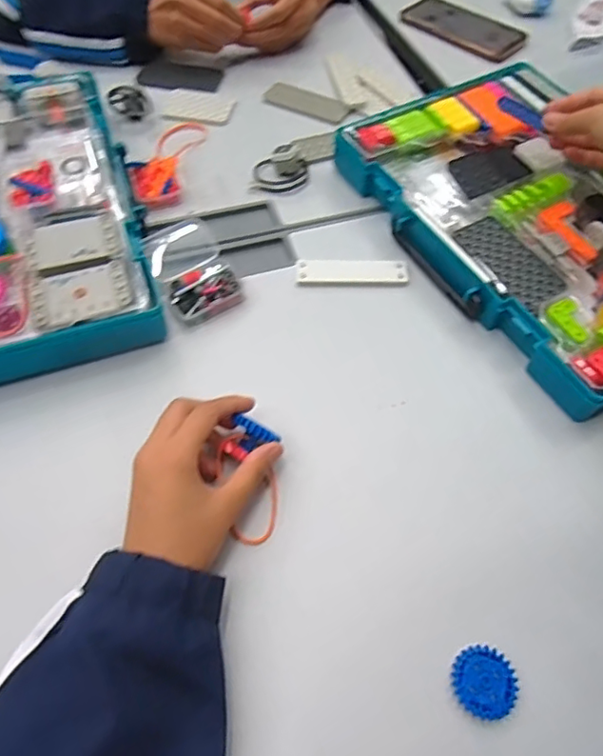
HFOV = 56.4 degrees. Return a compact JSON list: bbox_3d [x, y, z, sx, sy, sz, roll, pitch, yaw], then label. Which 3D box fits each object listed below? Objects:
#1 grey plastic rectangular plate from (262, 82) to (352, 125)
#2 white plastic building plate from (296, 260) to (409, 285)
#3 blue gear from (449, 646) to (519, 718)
[{"bbox_3d":[0.006,-0.320,0.655,0.098,0.008,0.038,25,61,13],"label":"grey plastic rectangular plate"},{"bbox_3d":[0.046,-0.095,0.511,0.100,0.009,0.027,0,59,-1],"label":"white plastic building plate"},{"bbox_3d":[0.113,0.185,0.344,0.038,0.004,0.039,1,59,-1],"label":"blue gear"}]

